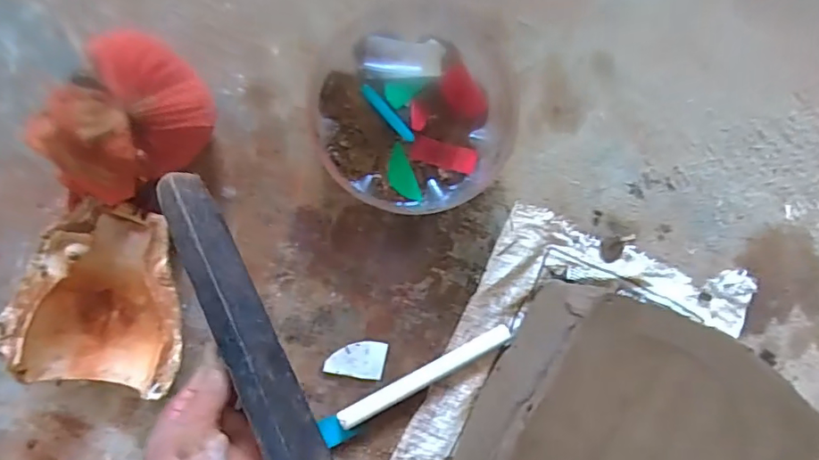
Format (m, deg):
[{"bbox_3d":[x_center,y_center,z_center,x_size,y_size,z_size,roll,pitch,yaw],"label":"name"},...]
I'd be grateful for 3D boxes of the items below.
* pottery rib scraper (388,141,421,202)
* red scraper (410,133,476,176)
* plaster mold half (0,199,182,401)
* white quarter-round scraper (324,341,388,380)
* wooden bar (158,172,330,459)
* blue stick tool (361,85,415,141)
[{"bbox_3d":[-0.011,-0.074,0.691,0.034,0.005,0.078,-19,97,-6],"label":"pottery rib scraper"},{"bbox_3d":[0.047,-0.101,0.697,0.088,0.004,0.033,13,93,-8],"label":"red scraper"},{"bbox_3d":[-0.365,0.086,0.640,0.187,0.088,0.223,9,94,-10],"label":"plaster mold half"},{"bbox_3d":[-0.075,0.183,0.734,0.082,0.004,0.052,8,94,-8],"label":"white quarter-round scraper"},{"bbox_3d":[-0.072,0.129,0.309,0.033,0.021,0.378,-29,74,-4],"label":"wooden bar"},{"bbox_3d":[-0.029,-0.151,0.679,0.014,0.007,0.094,-45,99,-2],"label":"blue stick tool"}]

